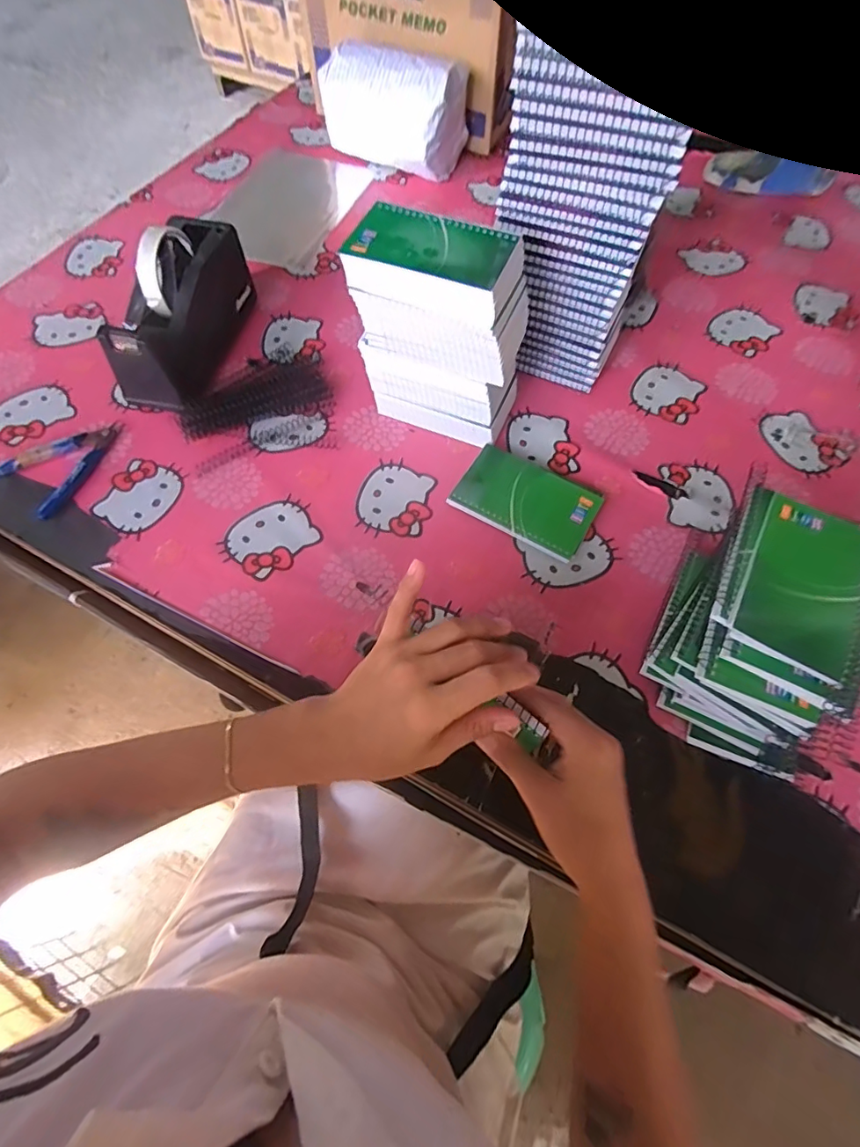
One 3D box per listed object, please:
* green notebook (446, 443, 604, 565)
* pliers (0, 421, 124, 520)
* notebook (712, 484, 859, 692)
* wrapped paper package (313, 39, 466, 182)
[{"bbox_3d":[0.094,-0.071,0.508,0.128,0.013,0.082,29,66,13],"label":"green notebook"},{"bbox_3d":[-0.354,-0.112,0.516,0.076,0.012,0.113,38,68,17],"label":"pliers"},{"bbox_3d":[0.265,0.005,0.371,0.103,0.015,0.130,24,65,11],"label":"notebook"},{"bbox_3d":[-0.050,-0.642,0.734,0.184,0.133,0.084,24,65,11],"label":"wrapped paper package"}]

